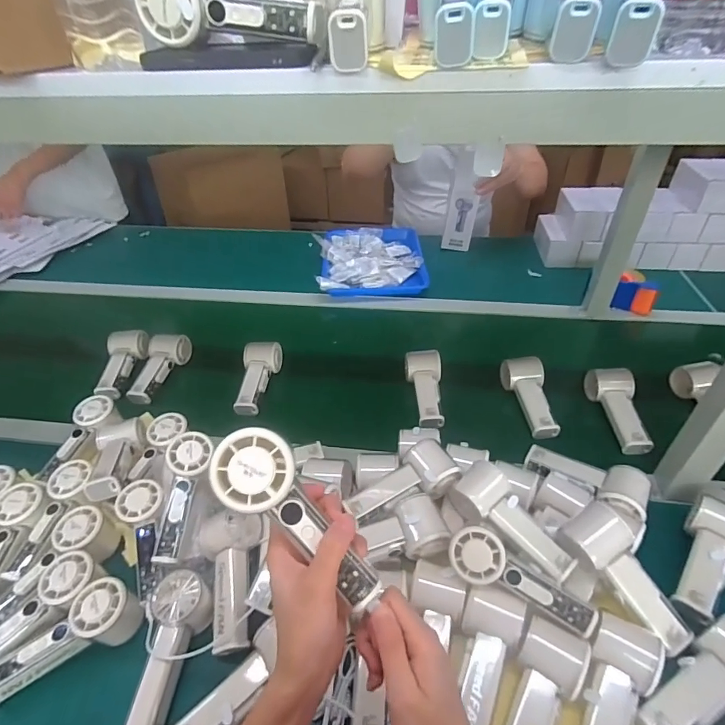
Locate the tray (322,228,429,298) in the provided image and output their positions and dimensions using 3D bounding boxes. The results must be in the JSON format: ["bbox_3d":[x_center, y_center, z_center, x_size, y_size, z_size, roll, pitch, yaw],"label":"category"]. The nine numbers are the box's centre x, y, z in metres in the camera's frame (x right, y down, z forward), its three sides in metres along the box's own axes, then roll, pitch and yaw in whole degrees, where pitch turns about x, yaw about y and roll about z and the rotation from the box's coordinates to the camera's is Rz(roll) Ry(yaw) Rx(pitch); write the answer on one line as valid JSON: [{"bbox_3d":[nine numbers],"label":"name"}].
[{"bbox_3d":[0.024,-0.272,1.137,0.260,0.046,0.323,-3,40,-1],"label":"tray"}]

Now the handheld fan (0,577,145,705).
[{"bbox_3d":[-0.317,0.299,0.473,0.161,0.055,0.057,-31,47,-14],"label":"handheld fan"}]

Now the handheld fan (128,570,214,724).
[{"bbox_3d":[-0.203,0.303,0.455,0.052,0.049,0.147,1,40,3],"label":"handheld fan"}]

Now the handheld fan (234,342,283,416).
[{"bbox_3d":[-0.189,0.030,0.791,0.059,0.069,0.149,2,40,4],"label":"handheld fan"}]

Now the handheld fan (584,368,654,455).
[{"bbox_3d":[0.416,0.073,0.708,0.060,0.047,0.154,1,40,3],"label":"handheld fan"}]

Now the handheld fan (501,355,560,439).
[{"bbox_3d":[0.285,0.050,0.733,0.057,0.047,0.148,-6,40,-6],"label":"handheld fan"}]

